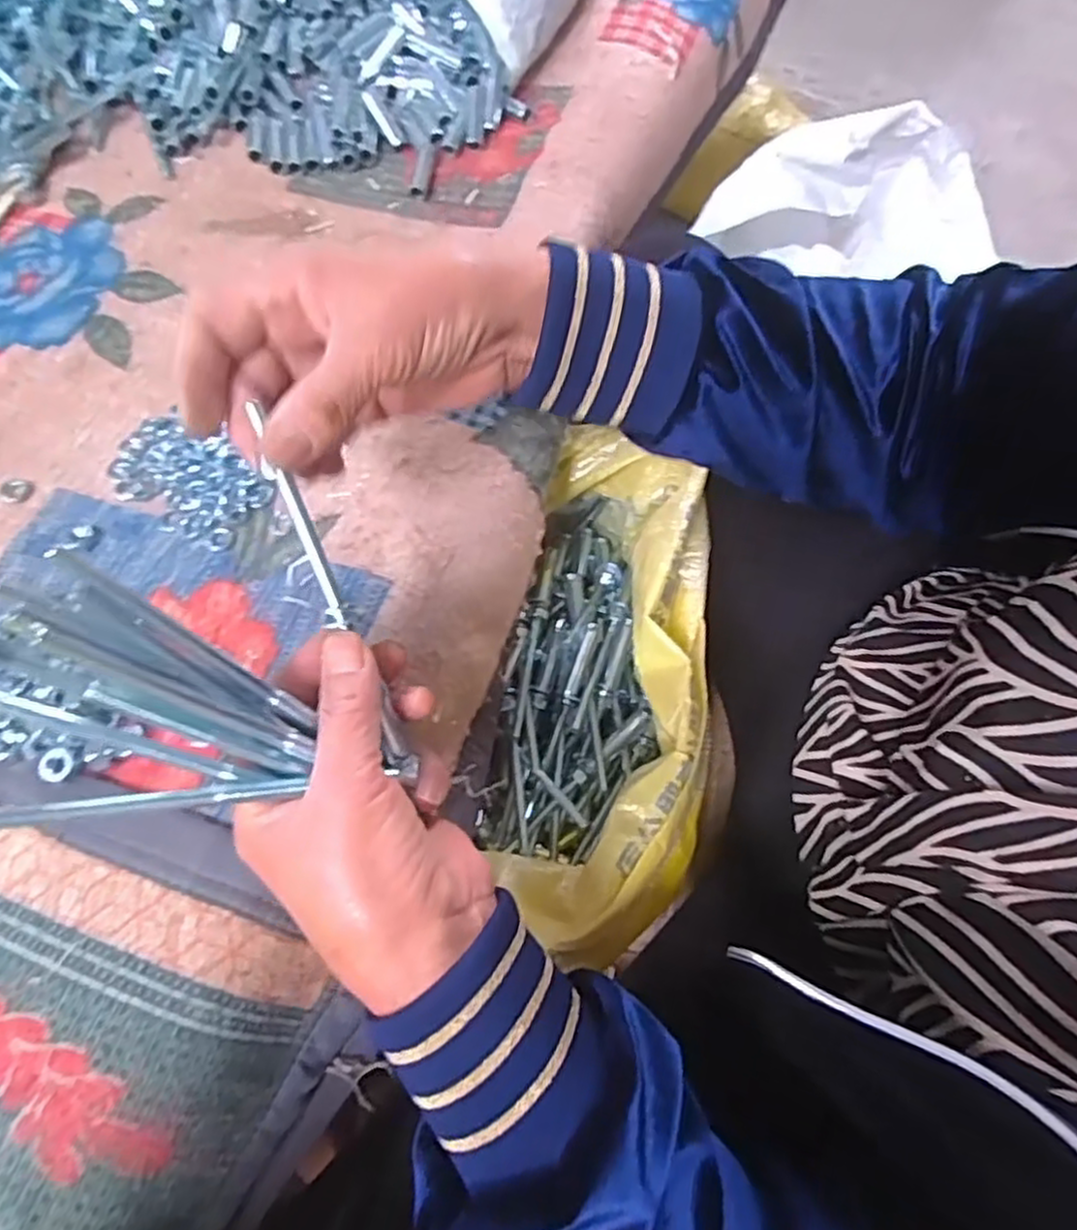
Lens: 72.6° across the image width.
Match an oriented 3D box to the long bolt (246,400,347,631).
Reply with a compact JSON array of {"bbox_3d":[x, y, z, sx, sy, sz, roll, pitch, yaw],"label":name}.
[{"bbox_3d":[-0.088,-0.034,0.265,0.007,0.007,0.083,-22,97,-13],"label":"long bolt"}]

